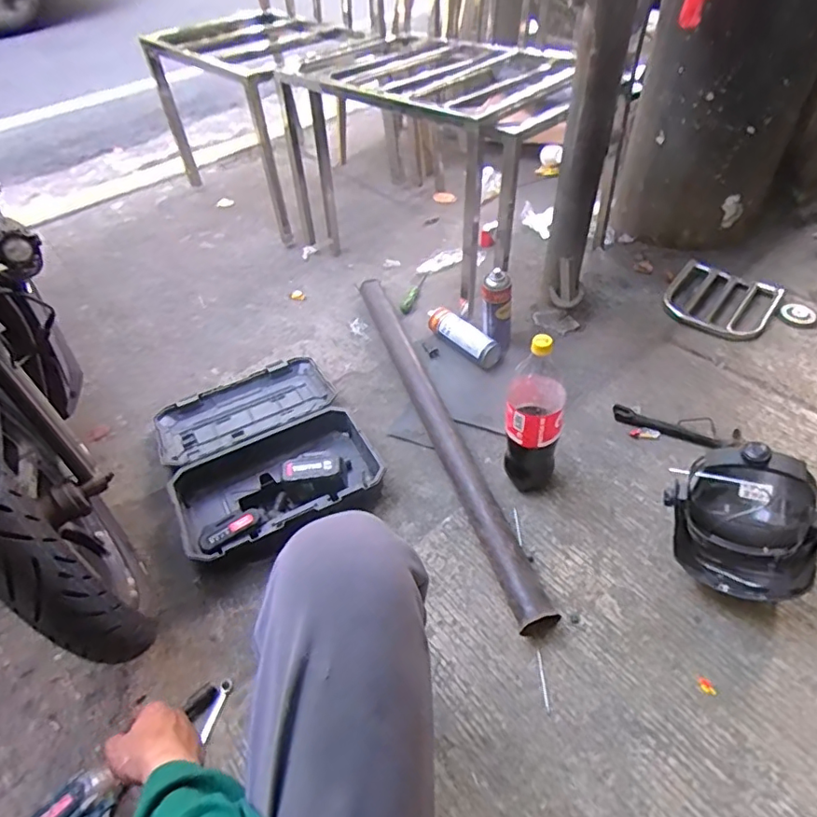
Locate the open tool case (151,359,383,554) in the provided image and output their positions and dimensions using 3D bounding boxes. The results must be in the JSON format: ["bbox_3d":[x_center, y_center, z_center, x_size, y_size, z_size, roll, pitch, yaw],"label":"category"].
[{"bbox_3d":[-0.309,0.062,1.127,0.376,0.106,0.439,-25,49,-16],"label":"open tool case"}]

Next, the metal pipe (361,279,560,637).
[{"bbox_3d":[0.052,0.004,1.172,0.071,0.050,1.003,-16,47,-9],"label":"metal pipe"}]

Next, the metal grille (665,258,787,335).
[{"bbox_3d":[0.777,-0.273,1.359,0.241,0.022,0.235,23,54,26],"label":"metal grille"}]

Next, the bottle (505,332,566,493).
[{"bbox_3d":[0.213,0.032,0.936,0.089,0.320,0.078,10,49,15],"label":"bottle"}]

